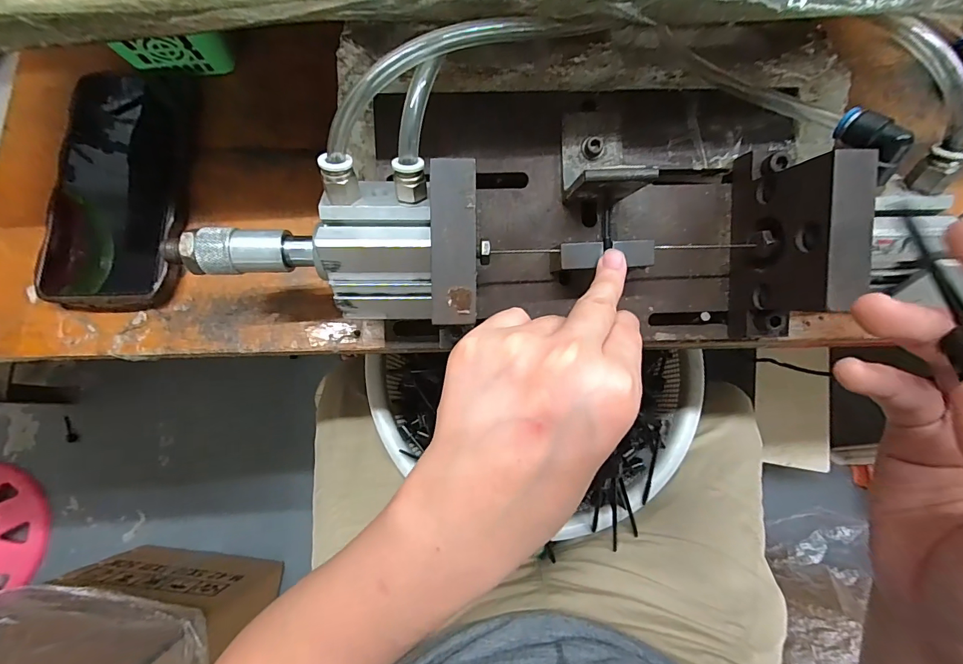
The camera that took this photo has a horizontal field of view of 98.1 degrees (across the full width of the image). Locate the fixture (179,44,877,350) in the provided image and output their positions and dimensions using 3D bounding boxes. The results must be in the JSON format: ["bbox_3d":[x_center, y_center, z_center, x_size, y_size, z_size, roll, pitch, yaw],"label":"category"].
[{"bbox_3d":[0.019,-0.084,0.227,0.316,0.093,0.168,-2,78,-2],"label":"fixture"}]

